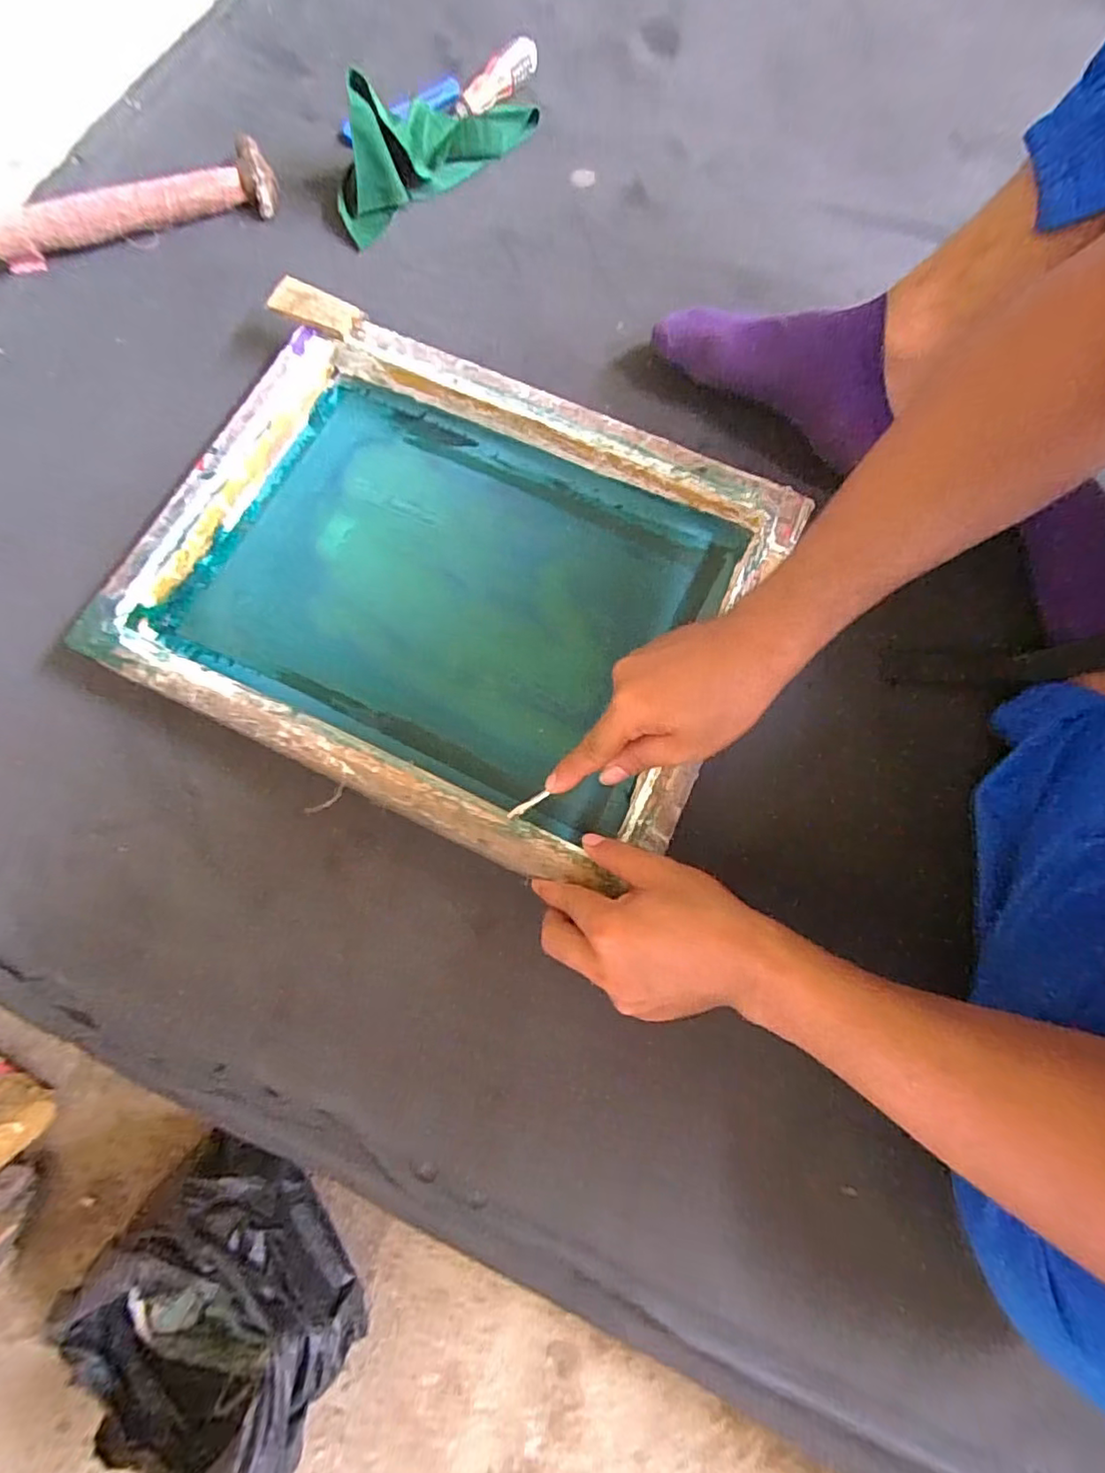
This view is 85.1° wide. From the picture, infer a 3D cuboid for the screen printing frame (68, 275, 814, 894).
[{"bbox_3d":[-0.084,-0.122,0.477,0.451,0.047,0.351,25,79,4],"label":"screen printing frame"}]

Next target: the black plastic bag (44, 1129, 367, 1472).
[{"bbox_3d":[-0.208,0.360,0.360,0.161,0.123,0.149,29,77,7],"label":"black plastic bag"}]

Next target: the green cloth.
[{"bbox_3d":[-0.122,-0.592,0.579,0.232,0.074,0.078,-36,78,-9],"label":"green cloth"}]

